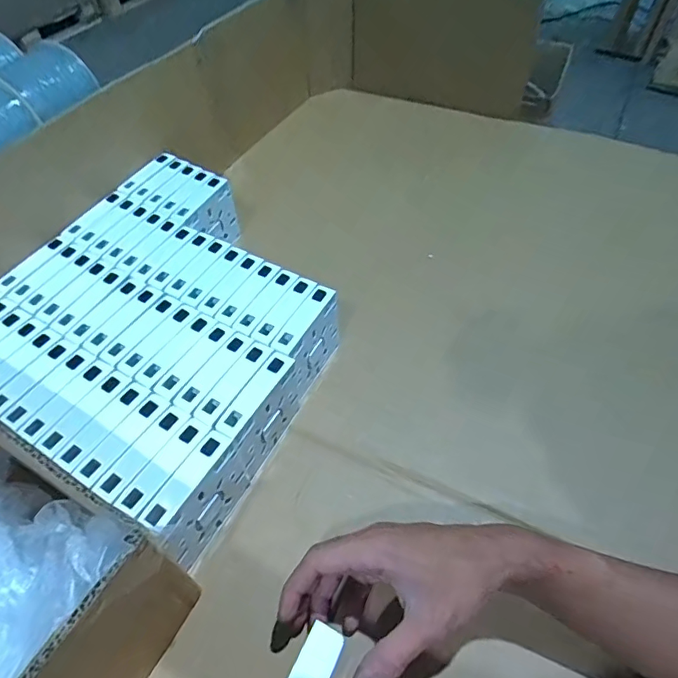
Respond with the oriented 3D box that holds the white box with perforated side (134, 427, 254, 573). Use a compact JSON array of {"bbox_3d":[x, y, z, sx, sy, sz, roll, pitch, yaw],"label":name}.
[{"bbox_3d":[-0.108,0.125,0.385,0.022,0.079,0.084,22,57,20],"label":"white box with perforated side"}]

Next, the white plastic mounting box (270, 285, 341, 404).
[{"bbox_3d":[-0.029,0.005,0.480,0.024,0.080,0.083,21,57,19],"label":"white plastic mounting box"}]

